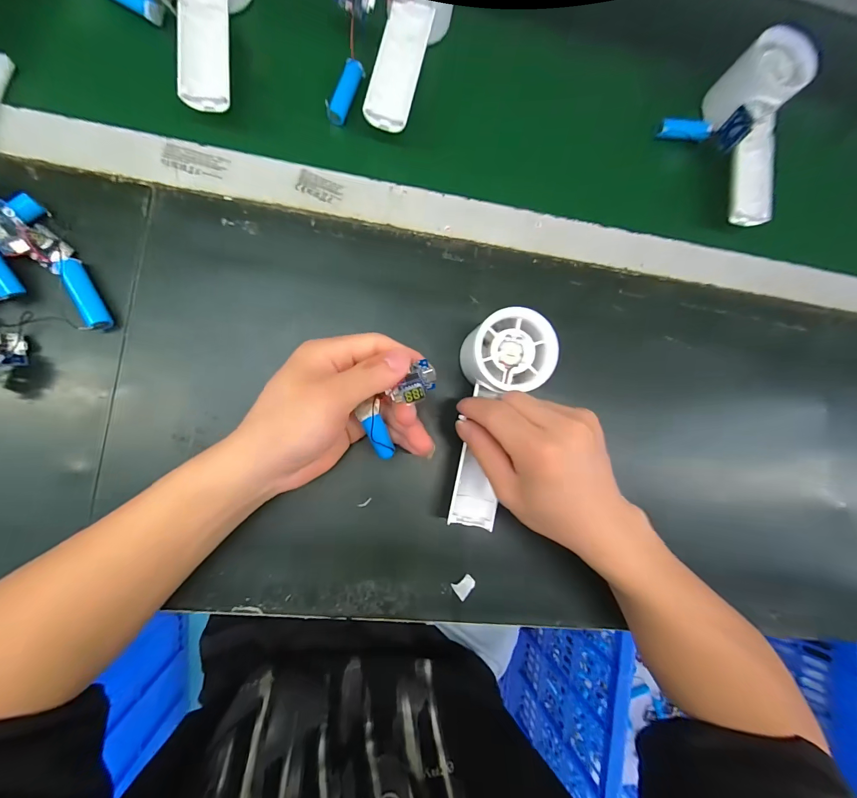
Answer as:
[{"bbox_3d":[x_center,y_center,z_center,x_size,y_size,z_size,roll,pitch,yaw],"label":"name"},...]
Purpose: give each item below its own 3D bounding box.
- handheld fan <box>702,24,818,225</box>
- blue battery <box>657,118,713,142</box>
[{"bbox_3d":[0.285,-0.234,0.324,0.051,0.052,0.152,13,85,-7],"label":"handheld fan"},{"bbox_3d":[0.237,-0.248,0.337,0.047,0.013,0.011,7,85,-8],"label":"blue battery"}]

